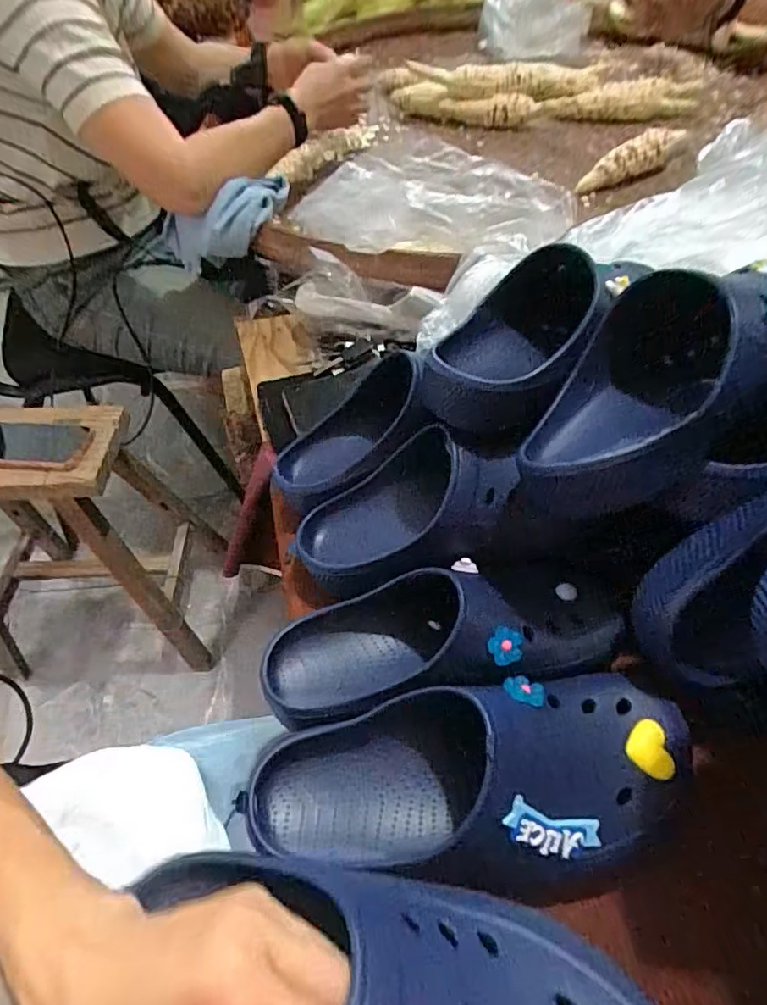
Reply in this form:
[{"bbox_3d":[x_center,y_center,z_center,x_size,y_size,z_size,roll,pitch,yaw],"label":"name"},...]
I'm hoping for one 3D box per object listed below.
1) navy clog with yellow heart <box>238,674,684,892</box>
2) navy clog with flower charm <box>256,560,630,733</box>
[{"bbox_3d":[0.054,0.159,0.325,0.265,0.080,0.103,-9,51,-4],"label":"navy clog with yellow heart"},{"bbox_3d":[0.039,0.092,0.387,0.242,0.076,0.088,-12,52,-6],"label":"navy clog with flower charm"}]

